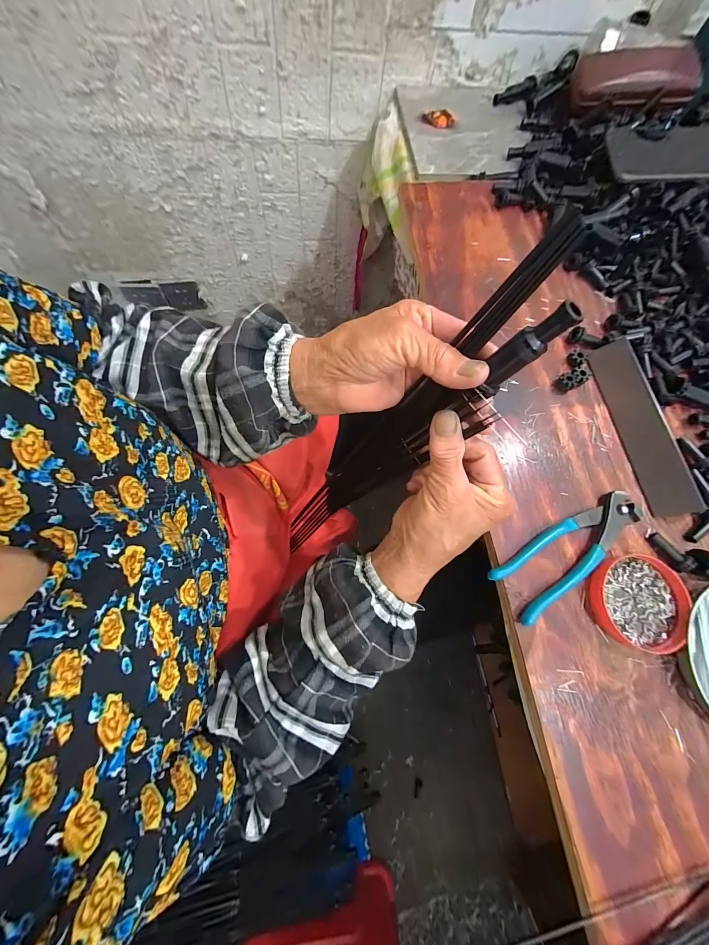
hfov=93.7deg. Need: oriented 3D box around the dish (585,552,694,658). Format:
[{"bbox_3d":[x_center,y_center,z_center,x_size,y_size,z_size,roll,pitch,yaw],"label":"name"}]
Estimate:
[{"bbox_3d":[0.253,0.115,0.295,0.079,0.015,0.076,1,73,-4],"label":"dish"}]

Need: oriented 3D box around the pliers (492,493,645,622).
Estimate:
[{"bbox_3d":[0.201,0.071,0.308,0.161,0.014,0.050,-29,78,-12],"label":"pliers"}]

